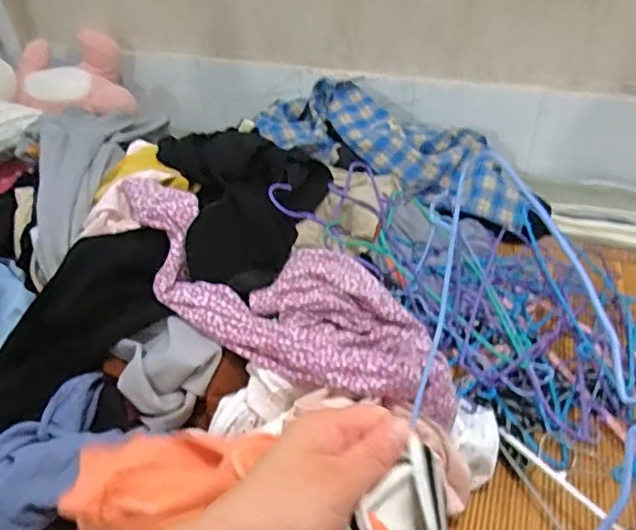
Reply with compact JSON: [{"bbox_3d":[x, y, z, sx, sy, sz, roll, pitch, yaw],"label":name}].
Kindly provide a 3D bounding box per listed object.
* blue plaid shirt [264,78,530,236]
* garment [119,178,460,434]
[{"bbox_3d":[0.152,-0.264,1.223,0.639,0.142,0.302,16,38,23],"label":"blue plaid shirt"},{"bbox_3d":[-0.044,0.020,0.679,0.496,0.068,0.213,28,42,14],"label":"garment"}]

